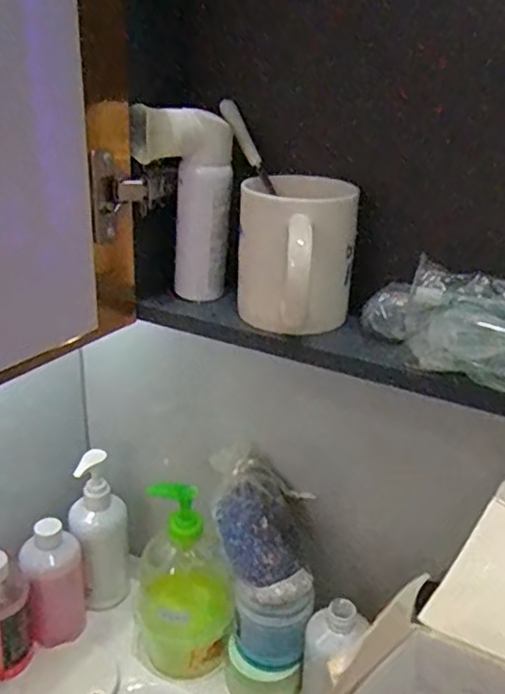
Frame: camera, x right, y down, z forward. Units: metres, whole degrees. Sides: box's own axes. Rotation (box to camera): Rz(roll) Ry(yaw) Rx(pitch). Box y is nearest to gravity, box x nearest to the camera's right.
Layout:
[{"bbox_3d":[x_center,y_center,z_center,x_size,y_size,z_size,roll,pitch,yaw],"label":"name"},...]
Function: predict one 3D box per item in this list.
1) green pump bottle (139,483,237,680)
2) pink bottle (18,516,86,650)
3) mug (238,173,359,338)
[{"bbox_3d":[-0.065,0.214,0.600,0.086,0.198,0.074,-3,25,-12],"label":"green pump bottle"},{"bbox_3d":[-0.191,0.230,0.616,0.055,0.126,0.050,-5,26,-17],"label":"pink bottle"},{"bbox_3d":[0.029,-0.061,0.435,0.079,0.090,0.125,3,25,1],"label":"mug"}]

